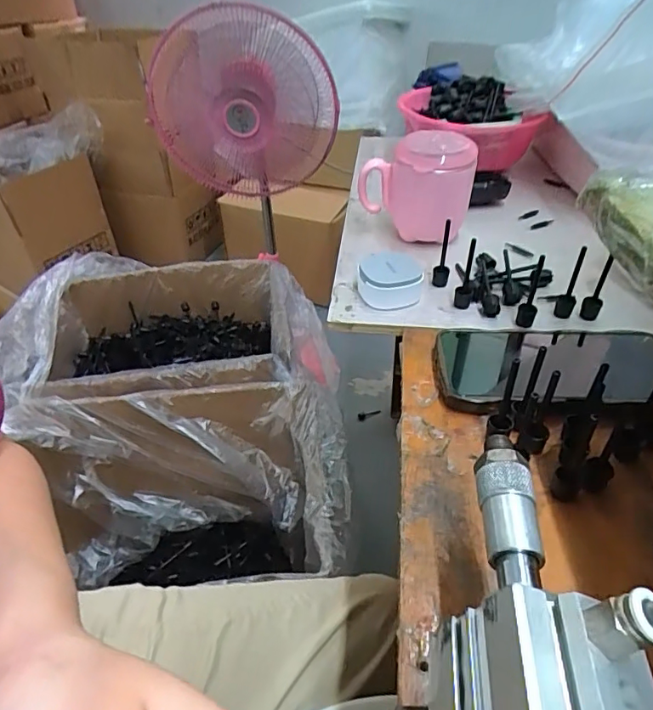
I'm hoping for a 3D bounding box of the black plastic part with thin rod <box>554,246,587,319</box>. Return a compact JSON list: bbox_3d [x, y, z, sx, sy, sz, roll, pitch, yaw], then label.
[{"bbox_3d":[0.203,-0.059,0.421,0.014,0.065,0.011,19,44,22],"label":"black plastic part with thin rod"}]

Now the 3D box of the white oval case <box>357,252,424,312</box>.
[{"bbox_3d":[0.058,-0.072,0.464,0.055,0.030,0.066,4,41,6],"label":"white oval case"}]

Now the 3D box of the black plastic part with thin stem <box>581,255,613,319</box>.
[{"bbox_3d":[0.224,-0.055,0.420,0.013,0.060,0.013,26,48,29],"label":"black plastic part with thin stem"}]

